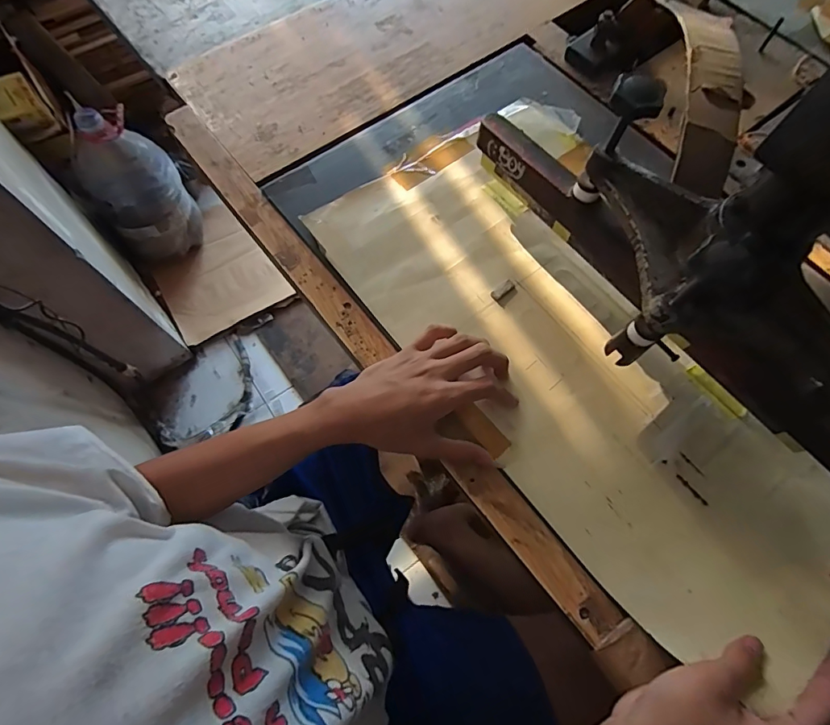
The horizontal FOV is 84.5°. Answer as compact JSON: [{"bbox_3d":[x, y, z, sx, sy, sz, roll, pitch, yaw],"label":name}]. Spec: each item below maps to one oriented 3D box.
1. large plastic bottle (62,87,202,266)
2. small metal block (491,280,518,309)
[{"bbox_3d":[-0.785,-0.487,1.296,0.227,0.437,0.189,-24,70,-10],"label":"large plastic bottle"},{"bbox_3d":[0.090,-0.068,0.452,0.027,0.005,0.019,-40,74,-15],"label":"small metal block"}]

